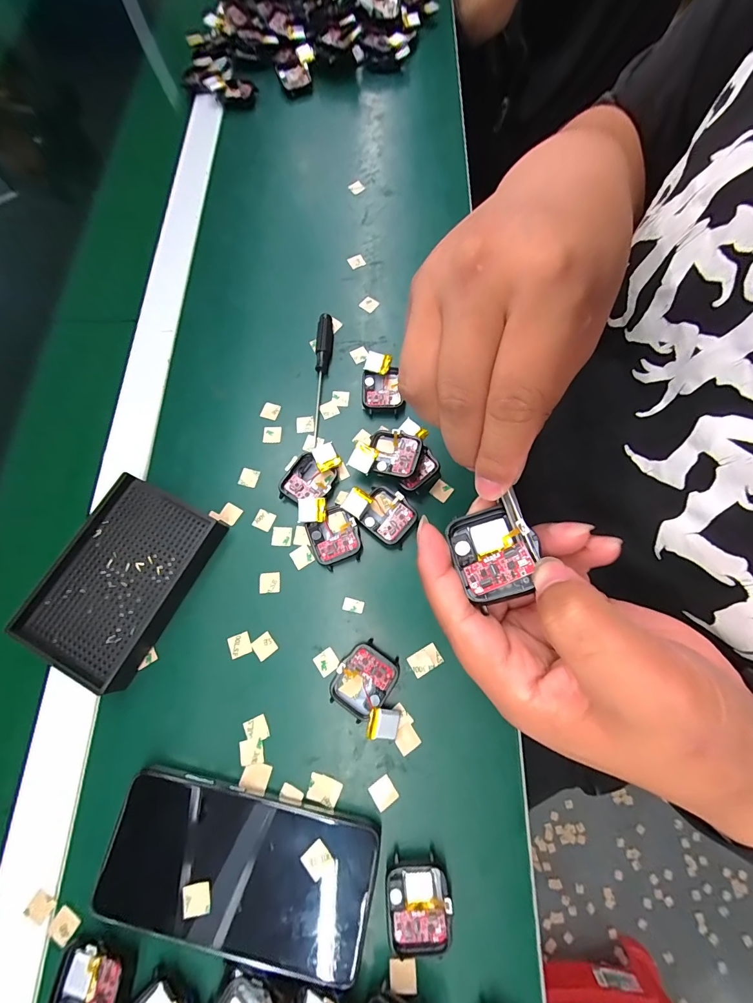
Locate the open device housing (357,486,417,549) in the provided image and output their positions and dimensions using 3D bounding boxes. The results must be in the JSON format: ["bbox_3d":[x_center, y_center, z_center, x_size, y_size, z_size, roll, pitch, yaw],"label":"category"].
[{"bbox_3d":[0.009,0.011,0.297,0.042,0.016,0.038,37,76,12],"label":"open device housing"}]

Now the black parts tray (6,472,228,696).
[{"bbox_3d":[-0.194,0.055,0.283,0.095,0.021,0.135,26,74,9],"label":"black parts tray"}]

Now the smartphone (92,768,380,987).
[{"bbox_3d":[-0.083,0.227,0.229,0.159,0.014,0.079,9,72,4],"label":"smartphone"}]

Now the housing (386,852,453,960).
[{"bbox_3d":[0.025,0.243,0.224,0.037,0.011,0.044,-4,71,0],"label":"housing"}]

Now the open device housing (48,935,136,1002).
[{"bbox_3d":[-0.165,0.280,0.214,0.045,0.007,0.040,1,71,1],"label":"open device housing"}]

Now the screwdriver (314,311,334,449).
[{"bbox_3d":[-0.050,-0.116,0.337,0.013,0.016,0.125,2,71,1],"label":"screwdriver"}]

